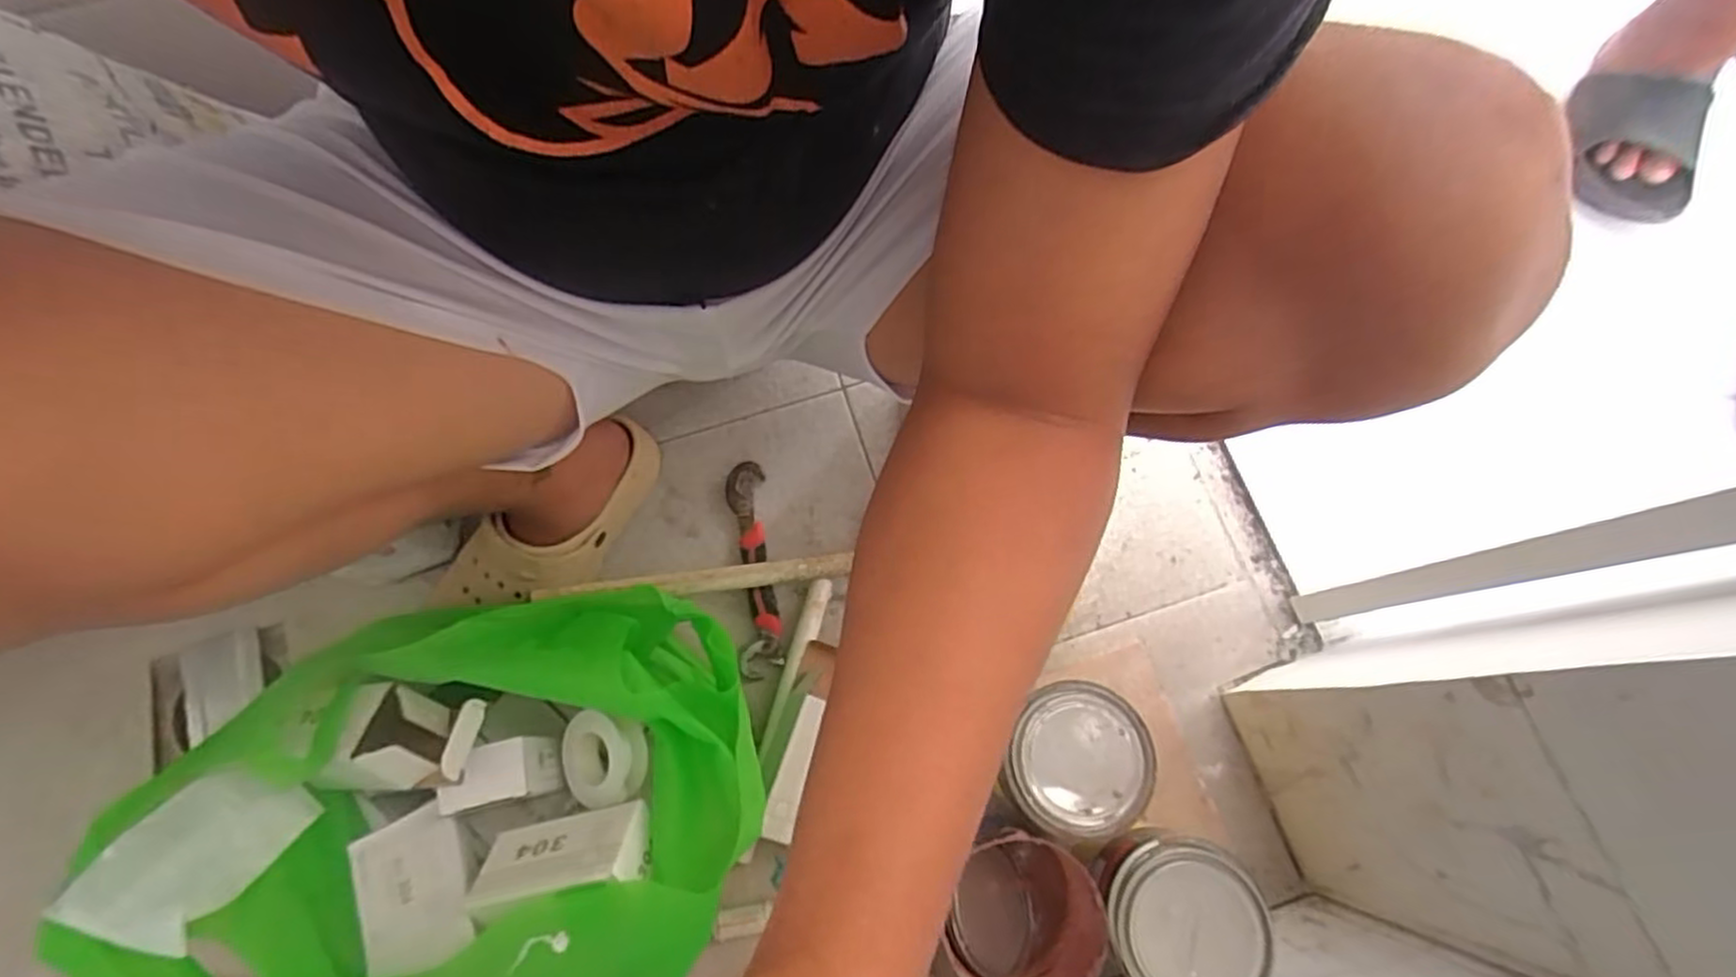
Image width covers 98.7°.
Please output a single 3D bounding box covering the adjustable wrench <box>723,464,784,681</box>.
[{"bbox_3d":[-0.107,0.072,0.694,0.038,0.010,0.201,-7,73,-2],"label":"adjustable wrench"}]

